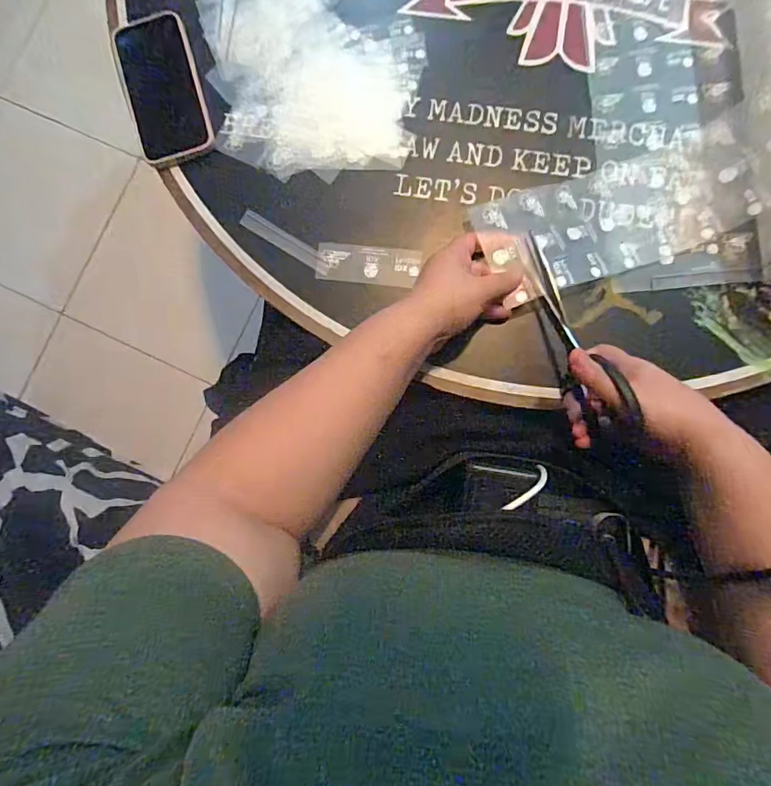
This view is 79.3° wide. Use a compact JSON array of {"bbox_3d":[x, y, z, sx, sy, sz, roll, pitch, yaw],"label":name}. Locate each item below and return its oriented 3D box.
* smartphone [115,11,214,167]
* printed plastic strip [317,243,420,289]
[{"bbox_3d":[-0.222,-0.305,0.465,0.069,0.013,0.149,-16,85,1],"label":"smartphone"},{"bbox_3d":[-0.018,-0.127,0.458,0.101,0.004,0.037,7,86,3],"label":"printed plastic strip"}]

